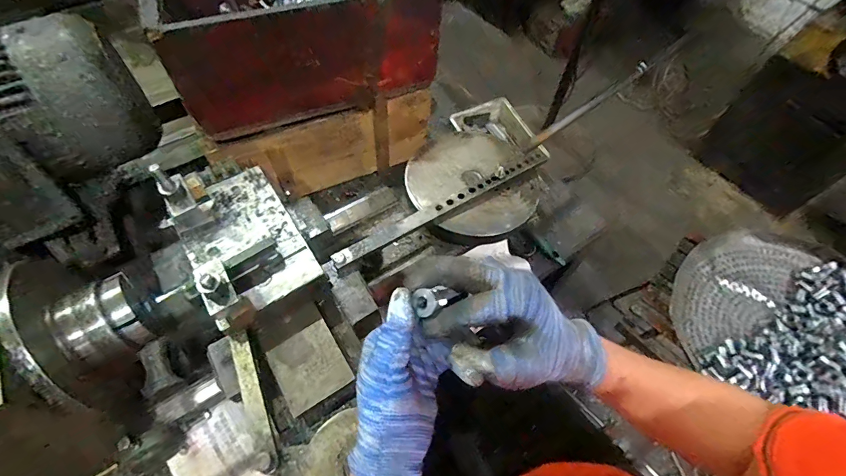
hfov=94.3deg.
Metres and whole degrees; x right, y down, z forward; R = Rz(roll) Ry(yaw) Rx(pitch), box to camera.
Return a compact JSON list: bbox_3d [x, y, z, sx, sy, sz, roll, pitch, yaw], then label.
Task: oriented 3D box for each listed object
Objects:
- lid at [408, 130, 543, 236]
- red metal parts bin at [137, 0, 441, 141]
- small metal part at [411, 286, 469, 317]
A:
[{"bbox_3d":[0.065,-0.084,0.558,0.175,0.024,0.175,2,61,-4],"label":"lid"},{"bbox_3d":[-0.177,-0.298,0.551,0.330,0.150,0.231,-25,62,-16],"label":"red metal parts bin"},{"bbox_3d":[0.013,0.045,0.294,0.037,0.014,0.019,-9,57,-28],"label":"small metal part"}]

